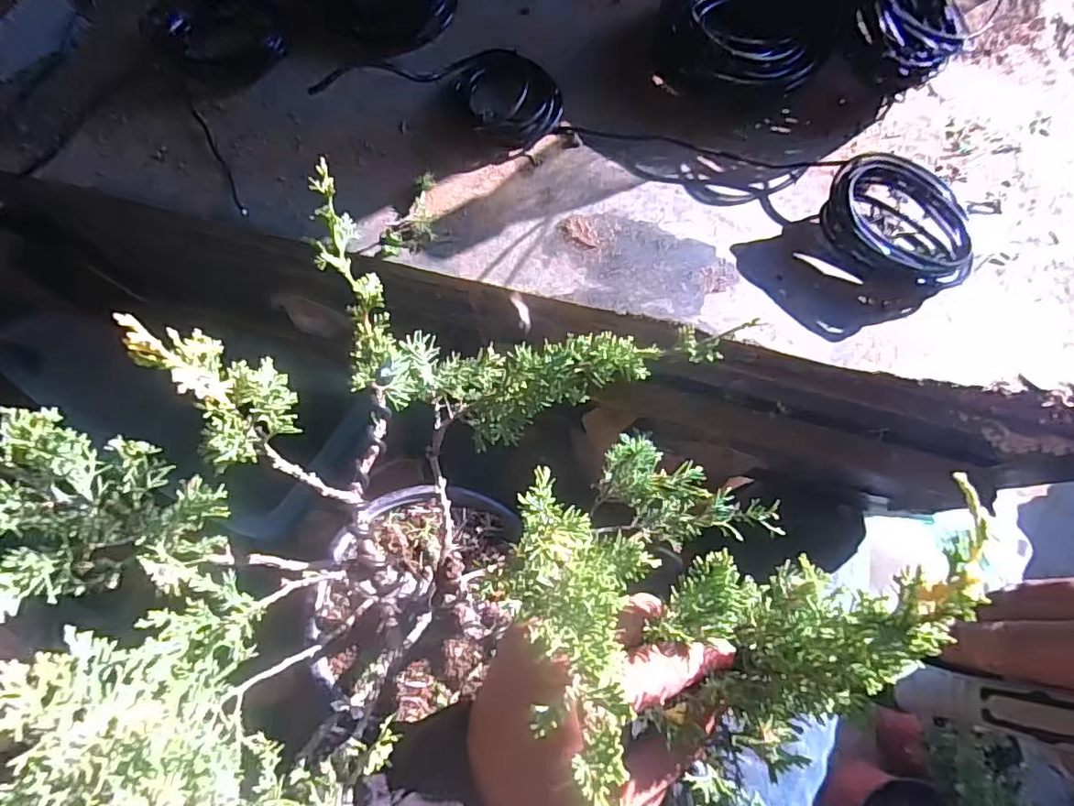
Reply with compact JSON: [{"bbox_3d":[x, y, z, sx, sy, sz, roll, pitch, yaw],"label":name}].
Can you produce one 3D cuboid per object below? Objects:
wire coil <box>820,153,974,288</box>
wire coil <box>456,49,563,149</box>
[{"bbox_3d":[0.206,-0.100,0.313,0.053,0.035,0.090,-40,78,-11],"label":"wire coil"},{"bbox_3d":[-0.017,-0.195,0.348,0.060,0.017,0.062,0,74,0],"label":"wire coil"}]

